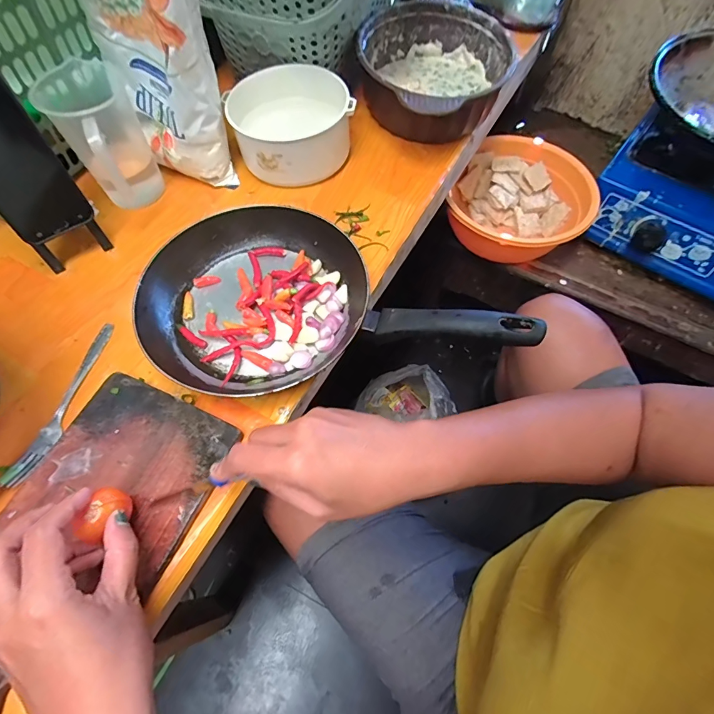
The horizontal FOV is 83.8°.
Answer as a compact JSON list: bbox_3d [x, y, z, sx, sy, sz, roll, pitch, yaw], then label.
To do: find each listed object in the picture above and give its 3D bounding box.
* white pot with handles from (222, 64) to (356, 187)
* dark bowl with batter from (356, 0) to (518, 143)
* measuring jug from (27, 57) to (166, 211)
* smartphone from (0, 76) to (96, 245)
[{"bbox_3d":[-0.083,-0.300,0.521,0.145,0.074,0.137,0,63,0],"label":"white pot with handles"},{"bbox_3d":[0.104,-0.396,0.560,0.210,0.088,0.204,0,63,0],"label":"dark bowl with batter"},{"bbox_3d":[-0.296,-0.248,0.473,0.083,0.129,0.151,-22,65,-11],"label":"measuring jug"},{"bbox_3d":[-0.341,-0.194,0.391,0.078,0.150,0.004,-38,46,-20],"label":"smartphone"}]

